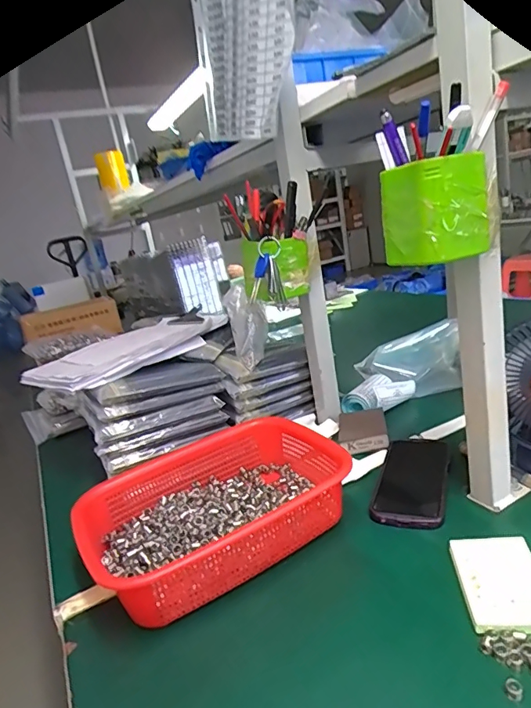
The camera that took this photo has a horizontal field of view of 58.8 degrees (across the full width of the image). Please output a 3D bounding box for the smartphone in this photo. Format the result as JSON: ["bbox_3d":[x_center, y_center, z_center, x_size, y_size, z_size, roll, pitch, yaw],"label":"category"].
[{"bbox_3d":[0.178,0.149,0.572,0.077,0.009,0.165,-3,18,26],"label":"smartphone"}]

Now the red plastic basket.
[{"bbox_3d":[-0.050,0.170,0.539,0.284,0.074,0.212,-19,18,-28],"label":"red plastic basket"}]

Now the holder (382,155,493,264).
[{"bbox_3d":[0.146,-0.124,0.409,0.069,0.078,0.068,-20,18,-29],"label":"holder"}]

